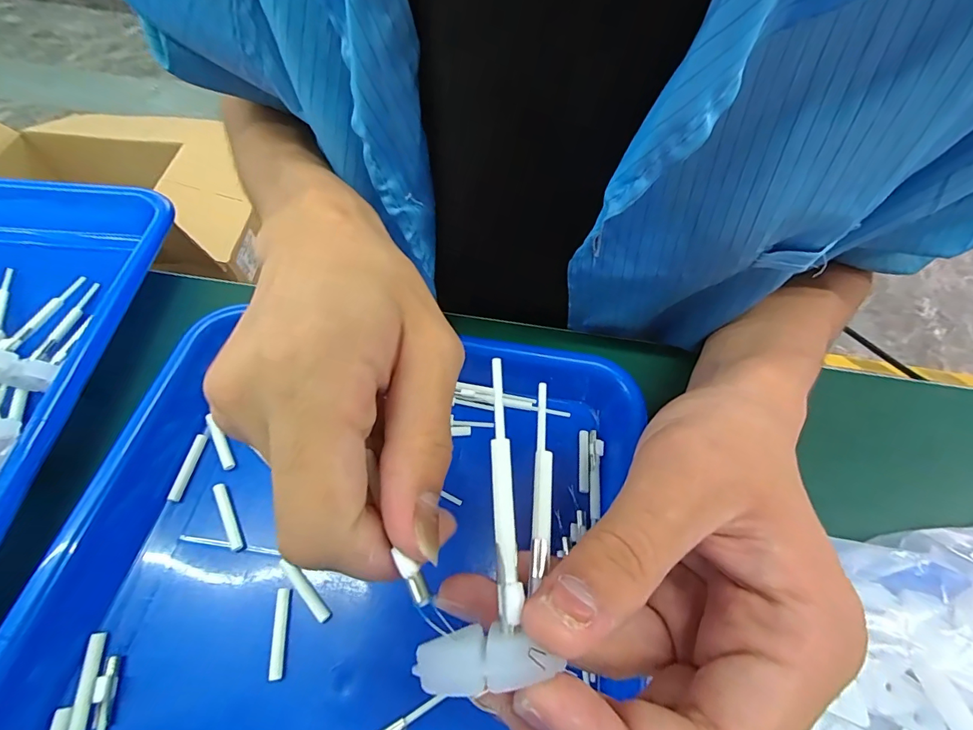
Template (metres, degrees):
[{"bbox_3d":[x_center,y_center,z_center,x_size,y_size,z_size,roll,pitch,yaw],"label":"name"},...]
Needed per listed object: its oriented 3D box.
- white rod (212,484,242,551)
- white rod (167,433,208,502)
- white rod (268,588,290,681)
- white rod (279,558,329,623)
[{"bbox_3d":[-0.124,0.072,0.208,0.006,0.004,0.033,-25,64,-18],"label":"white rod"},{"bbox_3d":[-0.150,0.051,0.219,0.005,0.004,0.033,7,58,0],"label":"white rod"},{"bbox_3d":[-0.088,0.114,0.186,0.006,0.004,0.033,-4,59,-7],"label":"white rod"},{"bbox_3d":[-0.081,0.099,0.194,0.006,0.004,0.033,-37,68,-23],"label":"white rod"}]

